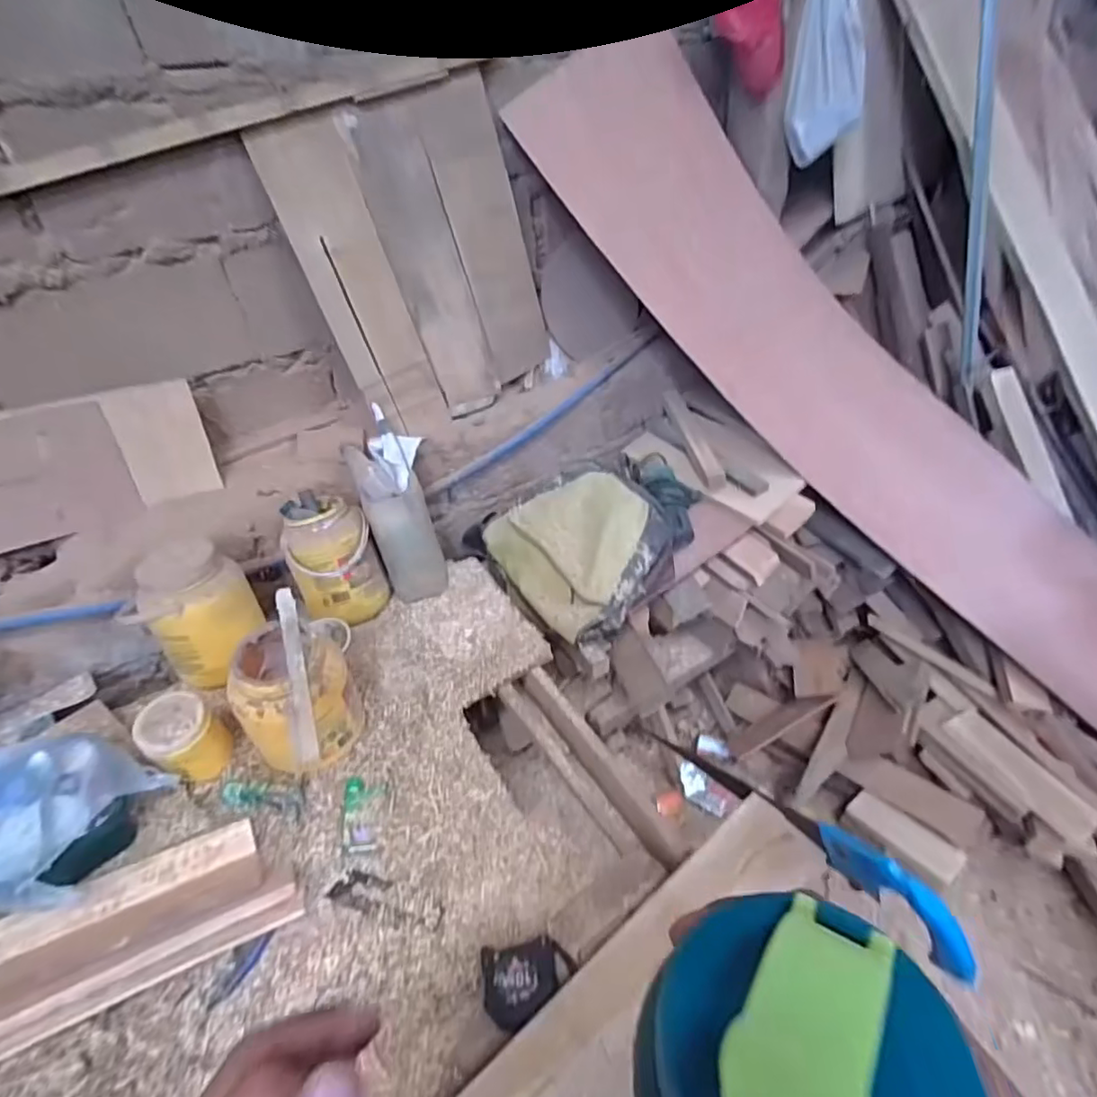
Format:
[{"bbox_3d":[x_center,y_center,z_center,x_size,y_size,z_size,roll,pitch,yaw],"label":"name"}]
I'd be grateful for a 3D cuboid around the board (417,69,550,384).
[{"bbox_3d":[-0.114,-0.651,1.281,0.172,0.551,0.017,-34,39,-22],"label":"board"}]

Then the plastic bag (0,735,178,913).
[{"bbox_3d":[-0.645,0.346,0.776,0.211,0.102,0.206,6,39,16],"label":"plastic bag"}]

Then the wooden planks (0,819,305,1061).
[{"bbox_3d":[-0.541,0.470,0.707,0.444,0.048,0.147,-16,61,-26],"label":"wooden planks"}]

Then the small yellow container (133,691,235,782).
[{"bbox_3d":[-0.520,0.279,0.863,0.089,0.124,0.097,28,49,36],"label":"small yellow container"}]

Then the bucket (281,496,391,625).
[{"bbox_3d":[-0.402,0.034,1.134,0.152,0.219,0.155,-24,41,-21],"label":"bucket"}]

